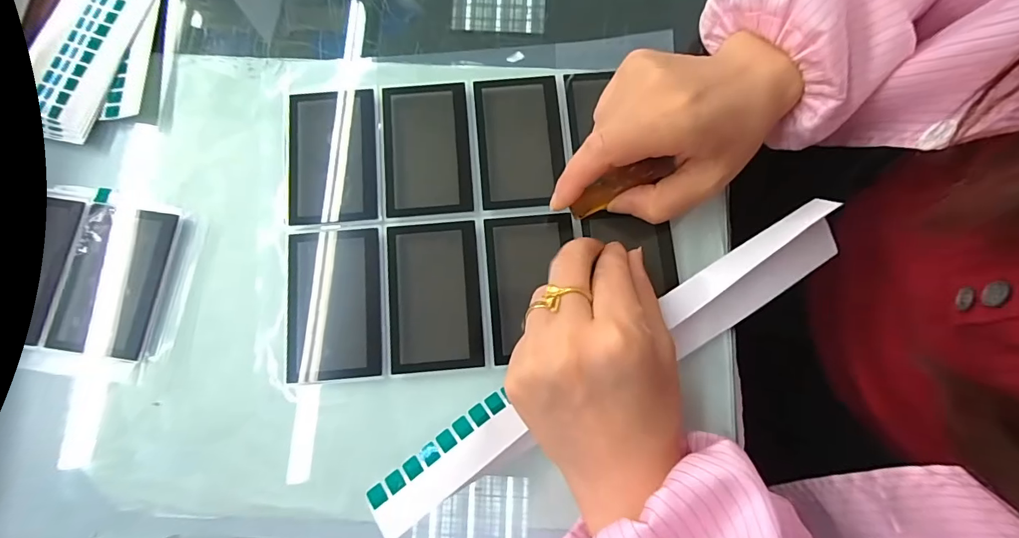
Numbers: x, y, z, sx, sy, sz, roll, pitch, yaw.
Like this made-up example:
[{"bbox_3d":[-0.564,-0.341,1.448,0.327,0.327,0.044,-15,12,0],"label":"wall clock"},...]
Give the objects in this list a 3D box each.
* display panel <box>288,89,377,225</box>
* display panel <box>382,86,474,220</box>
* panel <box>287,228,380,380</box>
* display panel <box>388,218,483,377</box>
[{"bbox_3d":[-0.110,-0.070,0.271,0.053,0.004,0.084,-6,79,0],"label":"display panel"},{"bbox_3d":[-0.051,-0.074,0.274,0.051,0.005,0.084,-5,79,0],"label":"display panel"},{"bbox_3d":[-0.102,0.019,0.254,0.052,0.004,0.084,-5,79,0],"label":"panel"},{"bbox_3d":[-0.043,0.015,0.257,0.052,0.006,0.084,-5,79,0],"label":"display panel"}]

